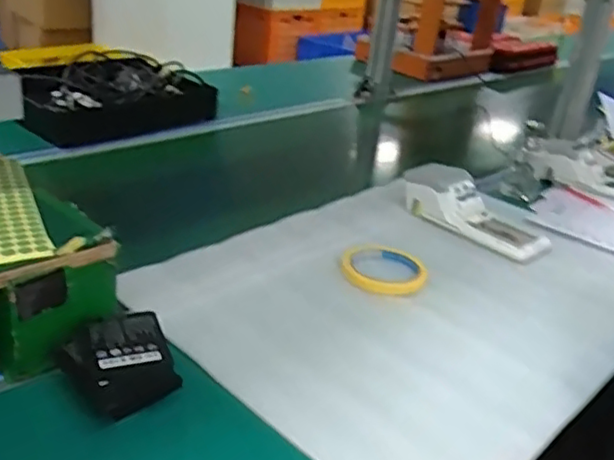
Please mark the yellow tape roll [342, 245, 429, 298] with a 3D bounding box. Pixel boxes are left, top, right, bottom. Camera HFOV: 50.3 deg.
[{"bbox_3d":[0.089,0.045,0.754,0.098,0.021,0.098,6,26,-3],"label":"yellow tape roll"}]

